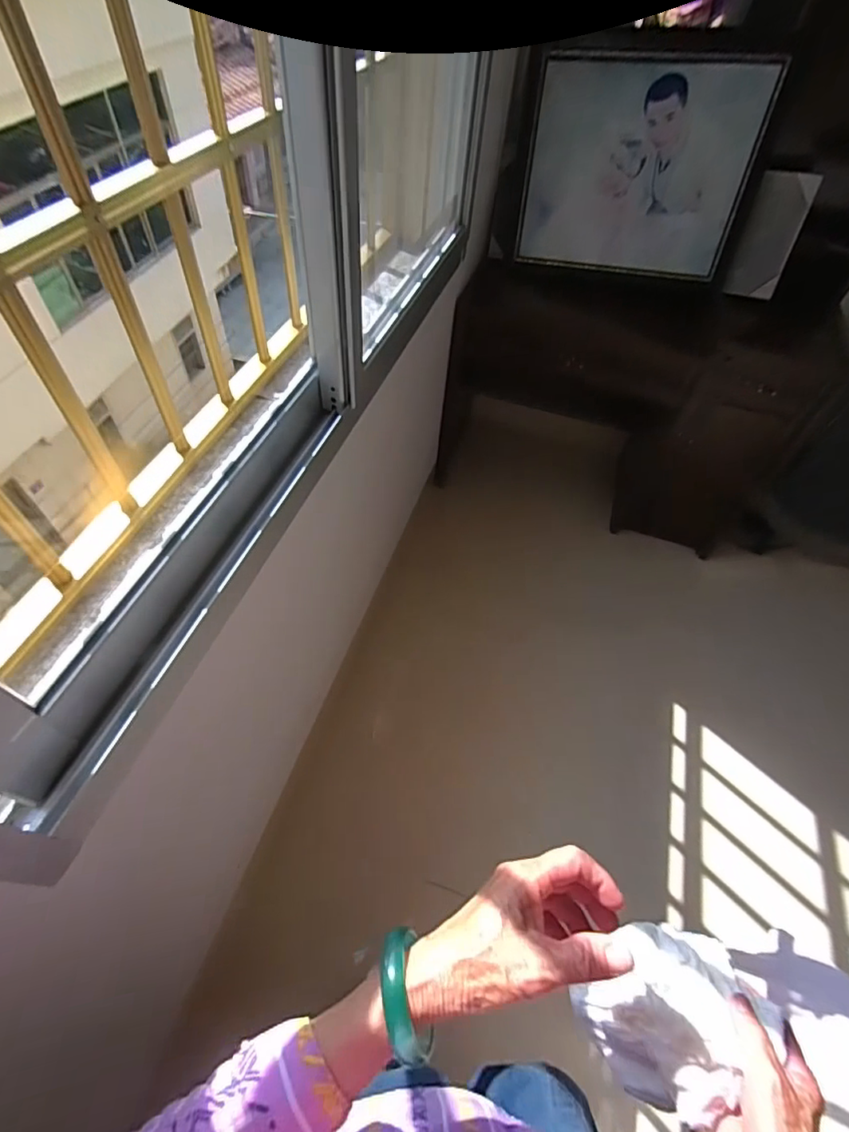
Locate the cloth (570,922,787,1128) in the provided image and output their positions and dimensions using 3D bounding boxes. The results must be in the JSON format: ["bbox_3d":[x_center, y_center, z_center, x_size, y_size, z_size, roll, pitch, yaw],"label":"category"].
[{"bbox_3d":[0.203,0.348,0.407,0.134,0.078,0.095,-30,61,-24],"label":"cloth"}]

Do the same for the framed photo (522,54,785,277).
[{"bbox_3d":[0.498,-0.936,1.210,0.493,0.403,0.034,15,43,12],"label":"framed photo"}]

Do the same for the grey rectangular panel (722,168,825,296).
[{"bbox_3d":[0.844,-0.801,1.239,0.118,0.252,0.021,14,39,12],"label":"grey rectangular panel"}]

